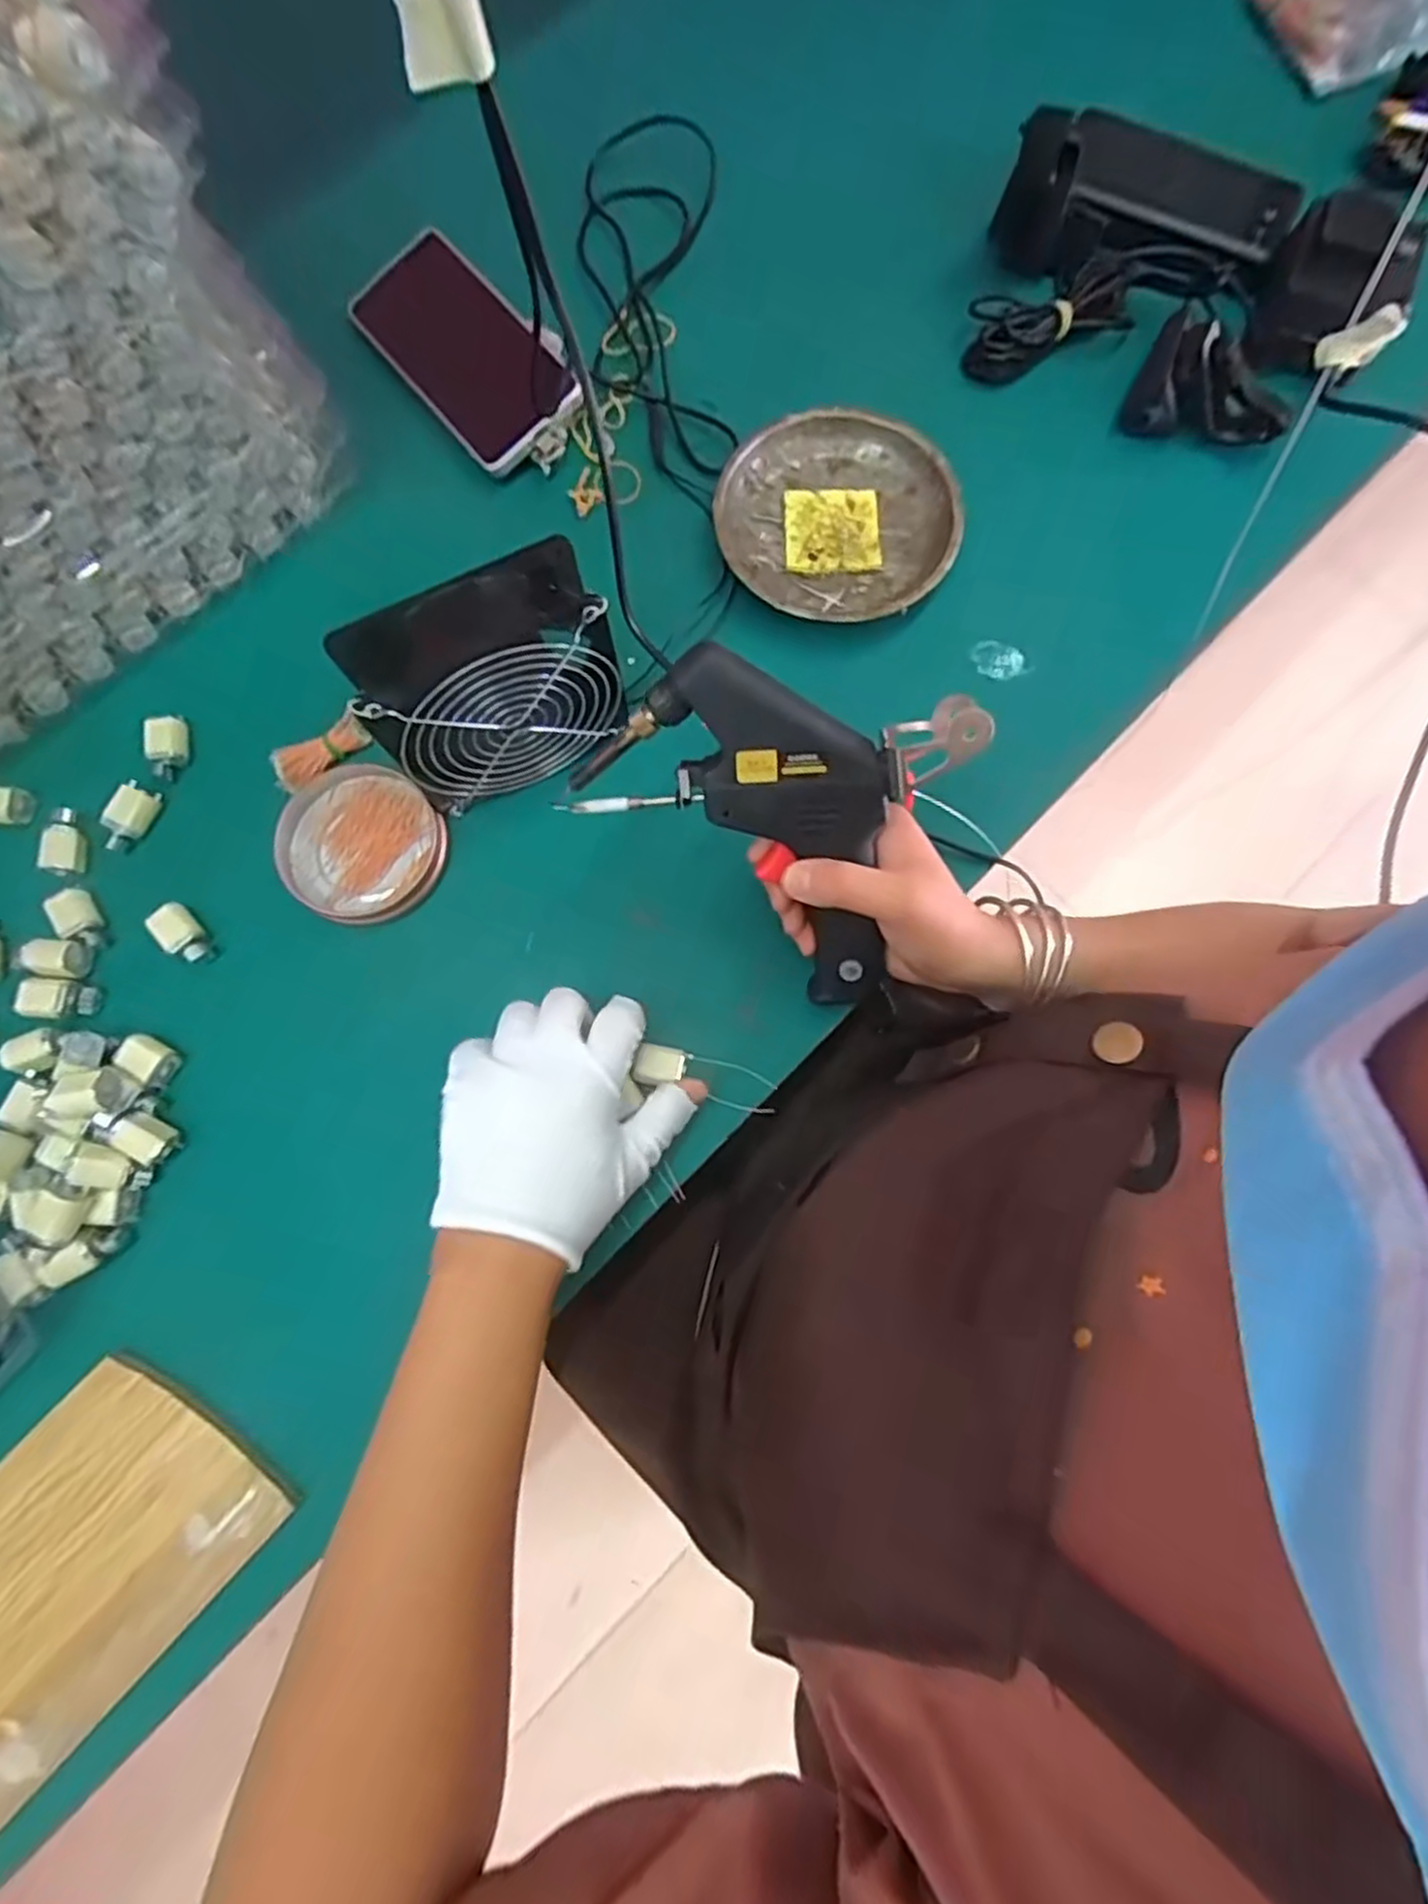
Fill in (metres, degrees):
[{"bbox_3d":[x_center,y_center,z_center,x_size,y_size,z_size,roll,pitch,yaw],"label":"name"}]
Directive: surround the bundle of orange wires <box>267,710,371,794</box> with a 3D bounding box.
[{"bbox_3d":[-0.226,-0.115,0.441,0.056,0.013,0.023,-35,81,-7],"label":"bundle of orange wires"}]

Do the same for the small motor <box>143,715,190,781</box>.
[{"bbox_3d":[-0.313,-0.118,0.437,0.019,0.010,0.037,-6,78,-1],"label":"small motor"}]

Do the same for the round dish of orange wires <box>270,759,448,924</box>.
[{"bbox_3d":[-0.201,-0.062,0.435,0.086,0.014,0.095,-42,81,-8],"label":"round dish of orange wires"}]

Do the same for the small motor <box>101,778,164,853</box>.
[{"bbox_3d":[-0.328,-0.077,0.430,0.021,0.016,0.040,14,79,3],"label":"small motor"}]

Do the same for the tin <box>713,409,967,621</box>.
[{"bbox_3d":[0.074,-0.265,0.465,0.142,0.016,0.132,0,78,0],"label":"tin"}]

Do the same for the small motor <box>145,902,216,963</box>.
[{"bbox_3d":[-0.288,-0.009,0.416,0.037,0.011,0.021,38,81,7],"label":"small motor"}]

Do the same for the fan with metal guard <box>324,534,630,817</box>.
[{"bbox_3d":[-0.108,-0.130,0.391,0.116,0.110,0.054,-29,80,-6],"label":"fan with metal guard"}]

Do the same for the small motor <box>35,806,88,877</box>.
[{"bbox_3d":[-0.360,-0.061,0.424,0.013,0.017,0.038,-6,78,-1],"label":"small motor"}]

